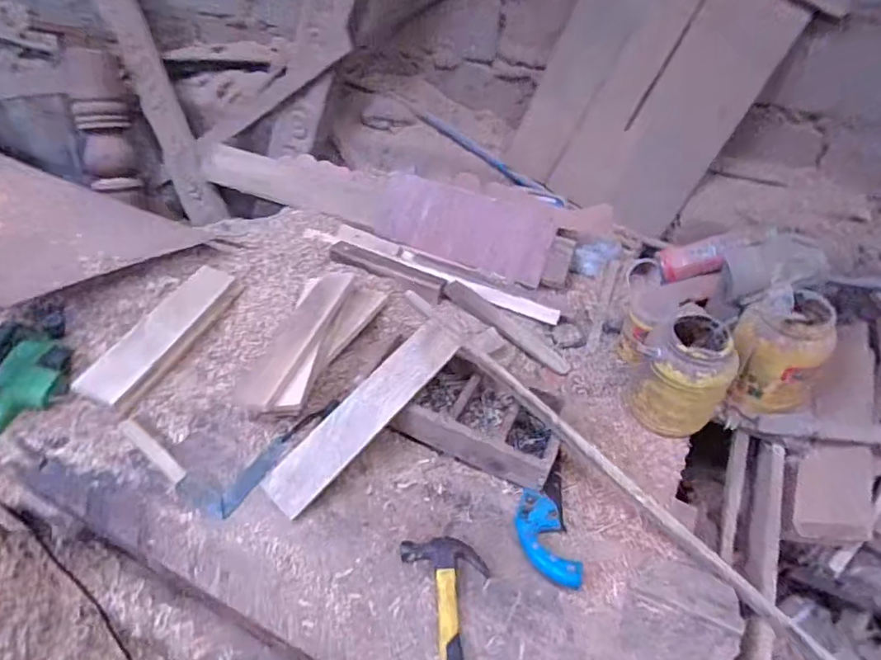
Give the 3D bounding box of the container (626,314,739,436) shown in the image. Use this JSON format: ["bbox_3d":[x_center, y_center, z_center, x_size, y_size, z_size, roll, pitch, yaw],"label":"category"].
[{"bbox_3d":[0.441,0.095,1.015,0.164,0.232,0.127,24,42,24],"label":"container"}]

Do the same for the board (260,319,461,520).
[{"bbox_3d":[-0.127,0.138,0.922,0.081,0.021,0.396,39,76,22],"label":"board"}]

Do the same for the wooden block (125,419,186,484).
[{"bbox_3d":[-0.512,0.212,0.966,0.186,0.011,0.026,30,44,29],"label":"wooden block"}]

